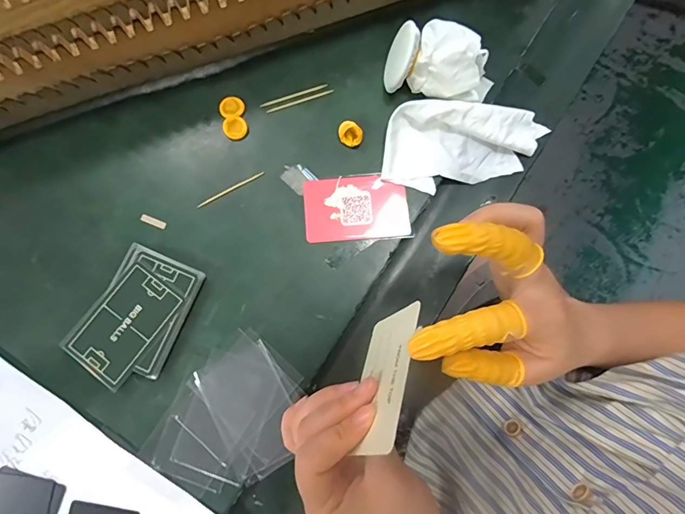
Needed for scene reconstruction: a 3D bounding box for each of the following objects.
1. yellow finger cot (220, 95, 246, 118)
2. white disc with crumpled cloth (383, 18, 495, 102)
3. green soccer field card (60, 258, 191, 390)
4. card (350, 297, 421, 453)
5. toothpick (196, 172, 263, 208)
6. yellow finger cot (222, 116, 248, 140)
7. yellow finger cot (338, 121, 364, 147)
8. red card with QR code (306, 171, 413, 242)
[{"bbox_3d":[-0.097,-0.132,0.351,0.021,0.004,0.020,-16,80,-2],"label":"yellow finger cot"},{"bbox_3d":[0.084,-0.165,0.336,0.092,0.043,0.052,8,80,2],"label":"white disc with crumpled cloth"},{"bbox_3d":[-0.169,0.050,0.311,0.057,0.005,0.085,36,81,5],"label":"green soccer field card"},{"bbox_3d":[0.023,0.068,0.231,0.004,0.049,0.083,29,54,-15],"label":"card"},{"bbox_3d":[-0.096,-0.058,0.341,0.062,0.004,0.004,-28,81,-5],"label":"toothpick"},{"bbox_3d":[-0.093,-0.112,0.347,0.020,0.004,0.020,0,80,0],"label":"yellow finger cot"},{"bbox_3d":[0.007,-0.105,0.341,0.020,0.014,0.017,-1,80,0],"label":"yellow finger cot"},{"bbox_3d":[0.012,-0.042,0.337,0.086,0.004,0.054,-4,80,0],"label":"red card with QR code"}]

